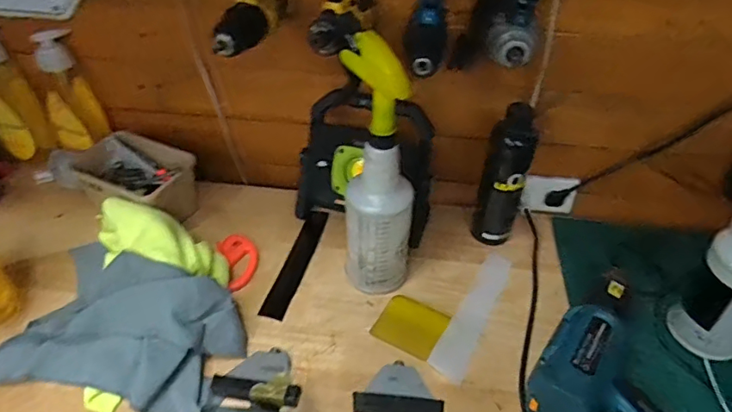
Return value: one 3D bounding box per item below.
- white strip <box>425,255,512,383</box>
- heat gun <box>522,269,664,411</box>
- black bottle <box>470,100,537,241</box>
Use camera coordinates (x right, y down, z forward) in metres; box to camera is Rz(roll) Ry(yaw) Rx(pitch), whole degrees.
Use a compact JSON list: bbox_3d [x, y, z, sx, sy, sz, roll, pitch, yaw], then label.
[{"bbox_3d":[0.146,0.139,0.688,0.044,0.009,0.207,30,51,14],"label":"white strip"},{"bbox_3d":[0.332,0.196,0.579,0.248,0.068,0.214,25,48,24],"label":"heat gun"},{"bbox_3d":[0.192,-0.036,0.721,0.061,0.219,0.051,14,44,14],"label":"black bottle"}]

